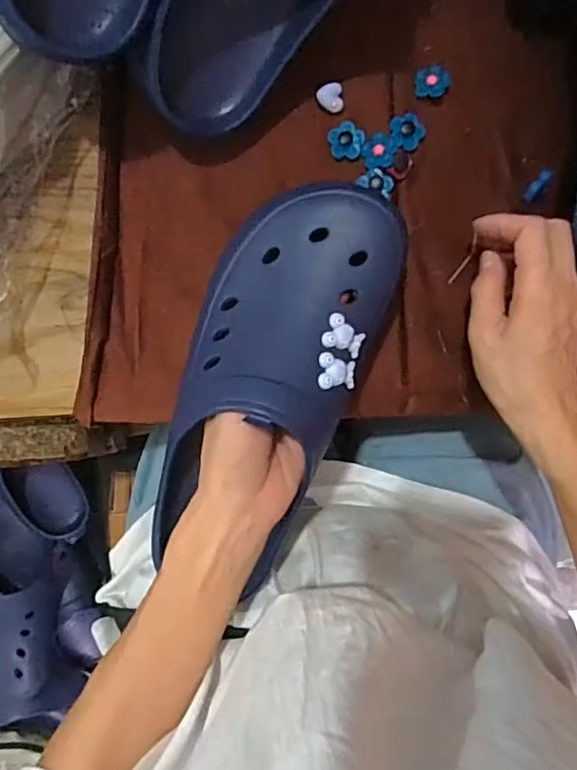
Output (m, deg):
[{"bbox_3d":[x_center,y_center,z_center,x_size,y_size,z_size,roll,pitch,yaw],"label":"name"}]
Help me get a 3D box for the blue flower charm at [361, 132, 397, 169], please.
[{"bbox_3d":[0.063,-0.162,0.411,0.025,0.010,0.022,-44,94,1],"label":"blue flower charm"}]

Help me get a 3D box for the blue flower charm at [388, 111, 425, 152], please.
[{"bbox_3d":[0.084,-0.177,0.415,0.023,0.009,0.025,0,93,-2],"label":"blue flower charm"}]

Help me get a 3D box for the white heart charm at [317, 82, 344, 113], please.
[{"bbox_3d":[0.029,-0.199,0.411,0.018,0.006,0.019,-4,94,-1],"label":"white heart charm"}]

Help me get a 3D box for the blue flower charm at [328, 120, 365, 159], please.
[{"bbox_3d":[0.040,-0.170,0.412,0.024,0.009,0.023,0,93,-2],"label":"blue flower charm"}]

